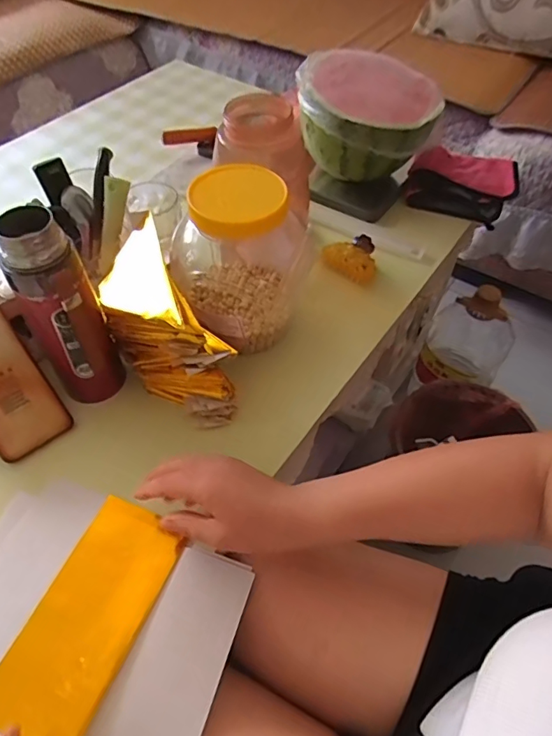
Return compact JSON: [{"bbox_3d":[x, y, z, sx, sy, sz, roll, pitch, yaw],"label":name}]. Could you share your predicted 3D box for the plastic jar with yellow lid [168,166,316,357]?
[{"bbox_3d":[-0.042,-0.124,0.540,0.145,0.169,0.131,1,52,-1],"label":"plastic jar with yellow lid"}]

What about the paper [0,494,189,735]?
[{"bbox_3d":[-0.156,0.205,0.421,0.089,0.007,0.184,20,51,12],"label":"paper"}]

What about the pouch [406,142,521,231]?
[{"bbox_3d":[0.287,-0.287,0.764,0.155,0.051,0.137,21,55,15],"label":"pouch"}]

